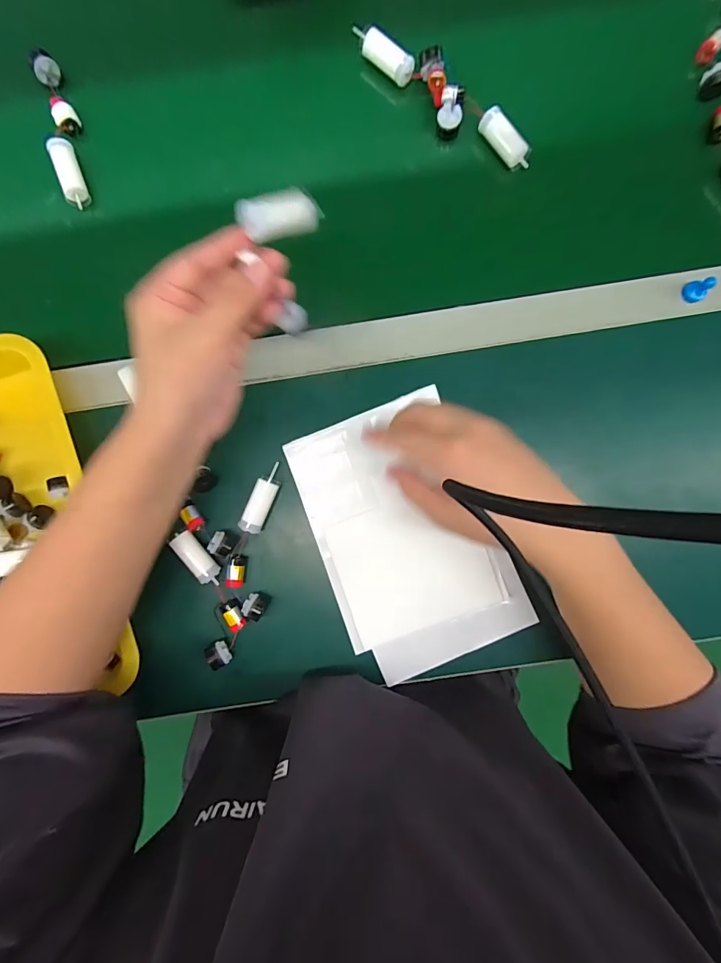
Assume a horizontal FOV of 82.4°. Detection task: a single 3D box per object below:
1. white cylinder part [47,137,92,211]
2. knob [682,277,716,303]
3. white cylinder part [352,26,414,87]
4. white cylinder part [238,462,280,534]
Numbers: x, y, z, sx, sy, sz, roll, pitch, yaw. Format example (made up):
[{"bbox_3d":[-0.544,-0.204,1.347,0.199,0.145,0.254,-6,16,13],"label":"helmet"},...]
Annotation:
[{"bbox_3d":[-0.270,-0.287,0.388,0.019,0.024,0.062,-16,94,-1],"label":"white cylinder part"},{"bbox_3d":[0.302,-0.171,0.366,0.014,0.021,0.018,-32,94,0],"label":"knob"},{"bbox_3d":[0.019,-0.396,0.380,0.067,0.015,0.021,38,91,-3],"label":"white cylinder part"},{"bbox_3d":[-0.088,0.015,0.374,0.019,0.015,0.064,23,92,-3],"label":"white cylinder part"}]

